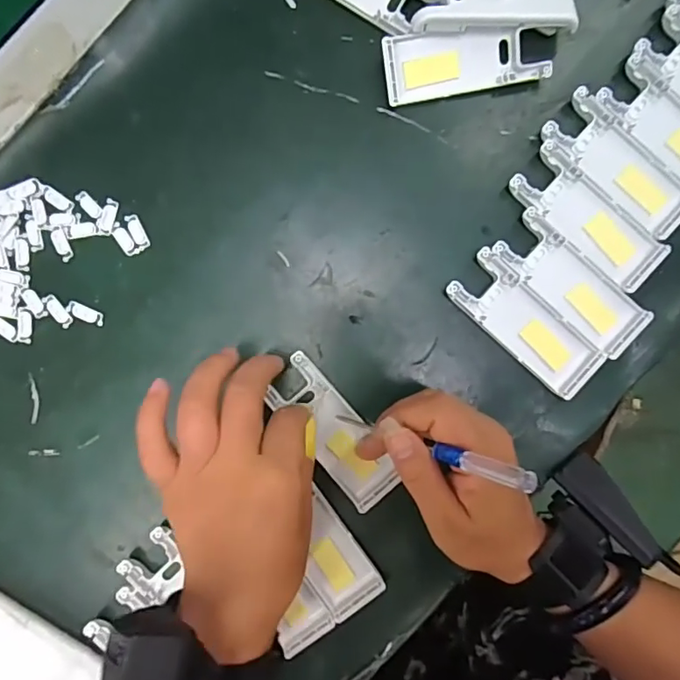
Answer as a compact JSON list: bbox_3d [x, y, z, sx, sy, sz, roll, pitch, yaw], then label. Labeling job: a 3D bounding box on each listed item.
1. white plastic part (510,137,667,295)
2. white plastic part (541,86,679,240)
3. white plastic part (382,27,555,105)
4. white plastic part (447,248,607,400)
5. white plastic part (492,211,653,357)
[{"bbox_3d":[0.162,-0.080,0.335,0.103,0.009,0.041,41,88,0],"label":"white plastic part"},{"bbox_3d":[0.181,-0.114,0.335,0.103,0.011,0.040,41,88,0],"label":"white plastic part"},{"bbox_3d":[0.080,-0.177,0.328,0.104,0.014,0.038,-12,115,-4],"label":"white plastic part"},{"bbox_3d":[0.120,-0.011,0.336,0.104,0.009,0.040,43,88,0],"label":"white plastic part"},{"bbox_3d":[0.149,-0.037,0.334,0.103,0.009,0.038,43,88,0],"label":"white plastic part"}]

